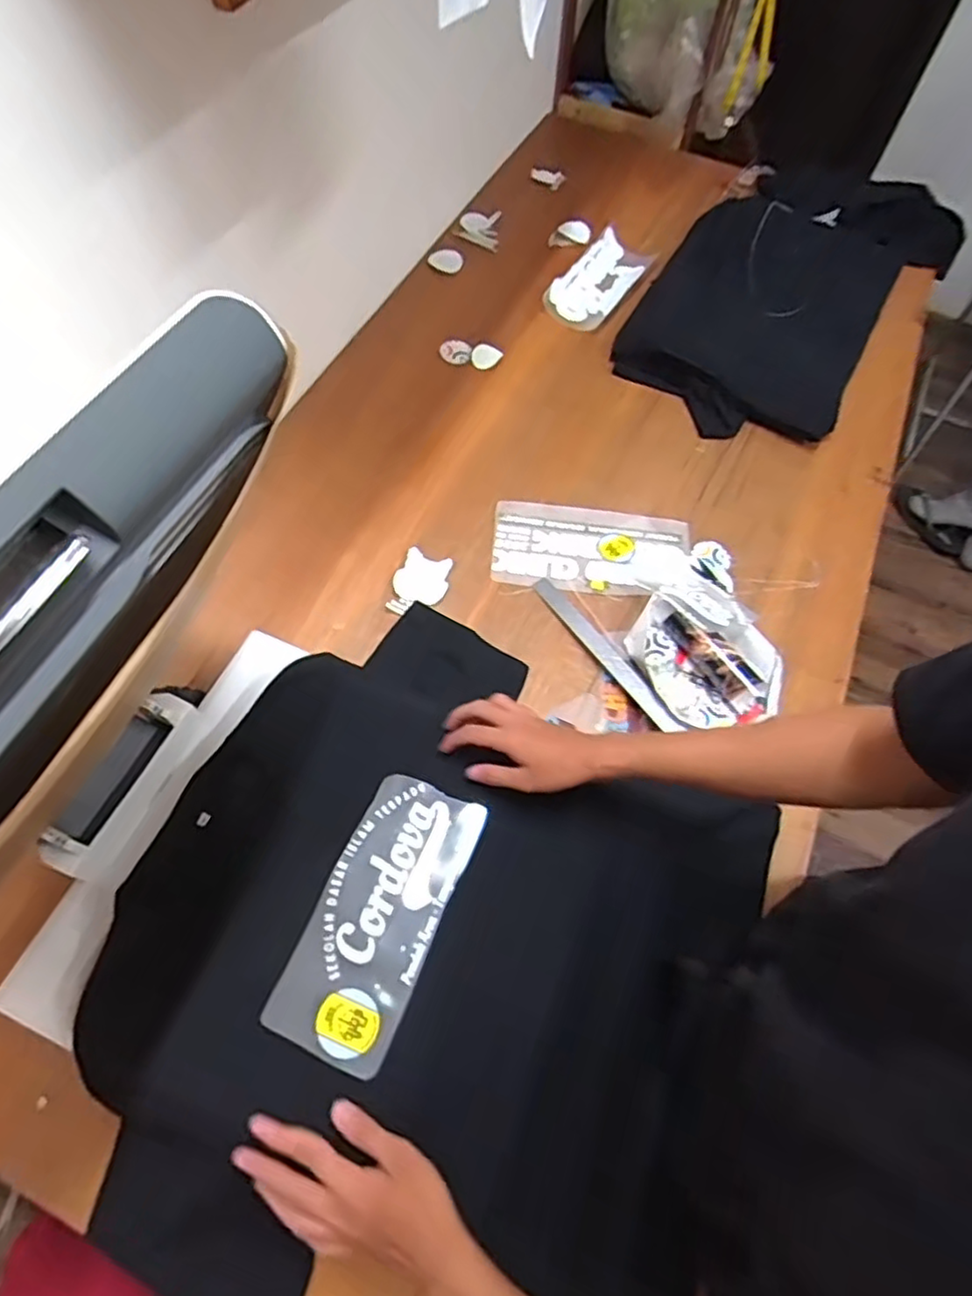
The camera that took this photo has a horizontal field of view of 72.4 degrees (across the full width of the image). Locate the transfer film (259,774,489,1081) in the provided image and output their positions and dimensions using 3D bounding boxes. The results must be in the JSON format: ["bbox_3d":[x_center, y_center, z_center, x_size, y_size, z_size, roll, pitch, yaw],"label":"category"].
[{"bbox_3d":[-0.097,0.242,0.615,0.112,0.010,0.242,22,64,9],"label":"transfer film"}]

